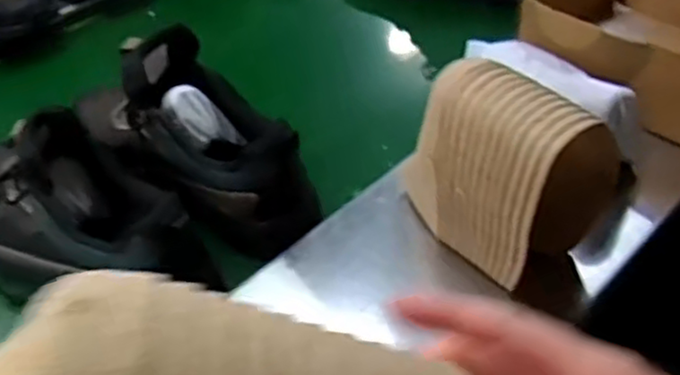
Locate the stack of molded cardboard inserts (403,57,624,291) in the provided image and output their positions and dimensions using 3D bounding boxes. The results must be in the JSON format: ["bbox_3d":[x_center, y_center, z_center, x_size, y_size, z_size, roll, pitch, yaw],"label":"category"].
[{"bbox_3d":[0.137,-0.011,0.590,0.103,0.171,0.139,-35,52,-29],"label":"stack of molded cardboard inserts"}]

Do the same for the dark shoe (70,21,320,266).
[{"bbox_3d":[-0.145,-0.050,0.696,0.238,0.161,0.117,32,54,31],"label":"dark shoe"}]

